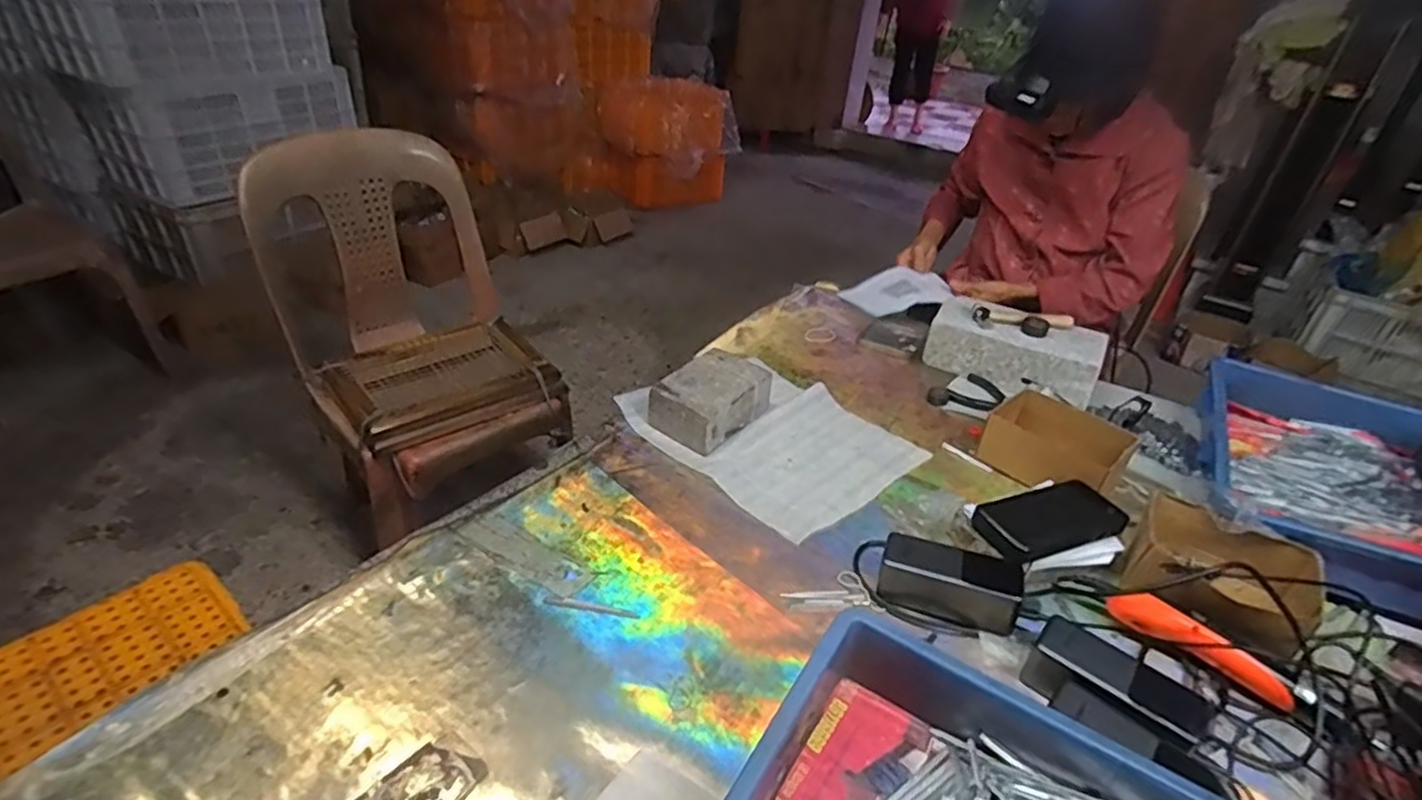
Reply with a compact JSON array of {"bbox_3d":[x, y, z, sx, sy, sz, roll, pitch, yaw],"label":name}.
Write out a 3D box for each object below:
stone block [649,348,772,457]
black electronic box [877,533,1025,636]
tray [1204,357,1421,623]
[{"bbox_3d":[0.001,-0.004,0.910,0.103,0.060,0.154,26,39,28],"label":"stone block"},{"bbox_3d":[0.235,0.182,0.674,0.128,0.047,0.060,15,35,13],"label":"black electronic box"},{"bbox_3d":[0.784,0.095,0.848,0.293,0.082,0.448,22,37,22],"label":"tray"}]

